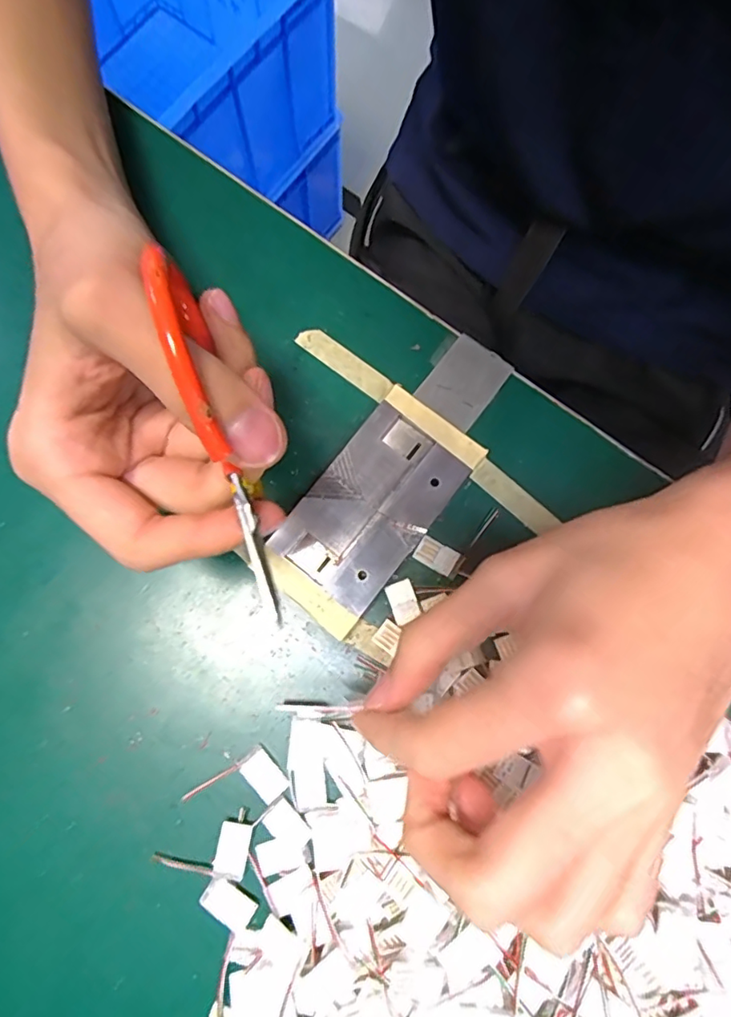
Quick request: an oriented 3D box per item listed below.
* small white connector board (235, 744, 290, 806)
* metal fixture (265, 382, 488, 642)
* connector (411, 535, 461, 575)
[{"bbox_3d":[-0.040,0.105,0.219,0.013,0.004,0.020,-42,83,-8],"label":"small white connector board"},{"bbox_3d":[0.002,0.000,0.236,0.048,0.011,0.098,38,81,6],"label":"metal fixture"},{"bbox_3d":[0.030,0.019,0.233,0.017,0.004,0.012,31,80,5],"label":"connector"}]

